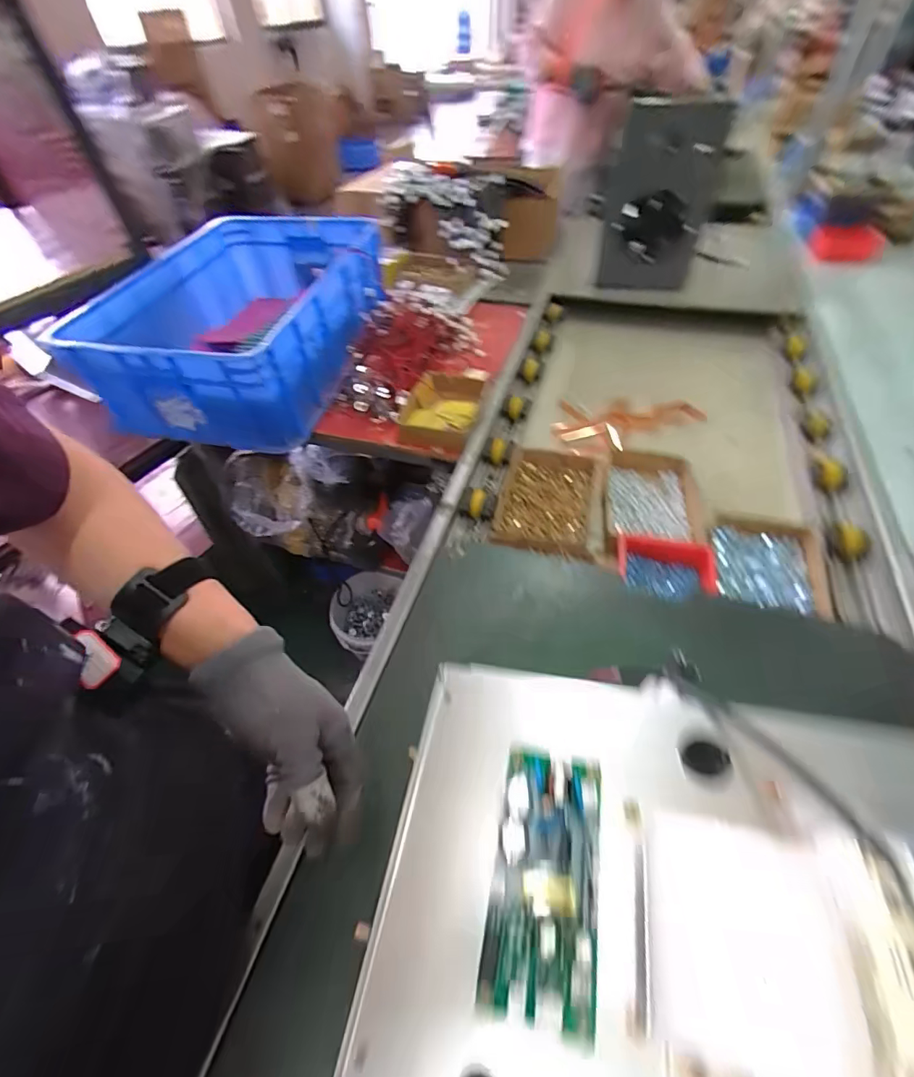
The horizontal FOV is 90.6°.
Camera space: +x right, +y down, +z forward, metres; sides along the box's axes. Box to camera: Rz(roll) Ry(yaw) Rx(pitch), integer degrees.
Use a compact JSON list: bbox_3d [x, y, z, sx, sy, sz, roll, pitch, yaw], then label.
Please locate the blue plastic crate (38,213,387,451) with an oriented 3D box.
[{"bbox_3d":[-0.436,-0.470,0.971,0.439,0.217,0.618,10,53,13],"label":"blue plastic crate"}]

